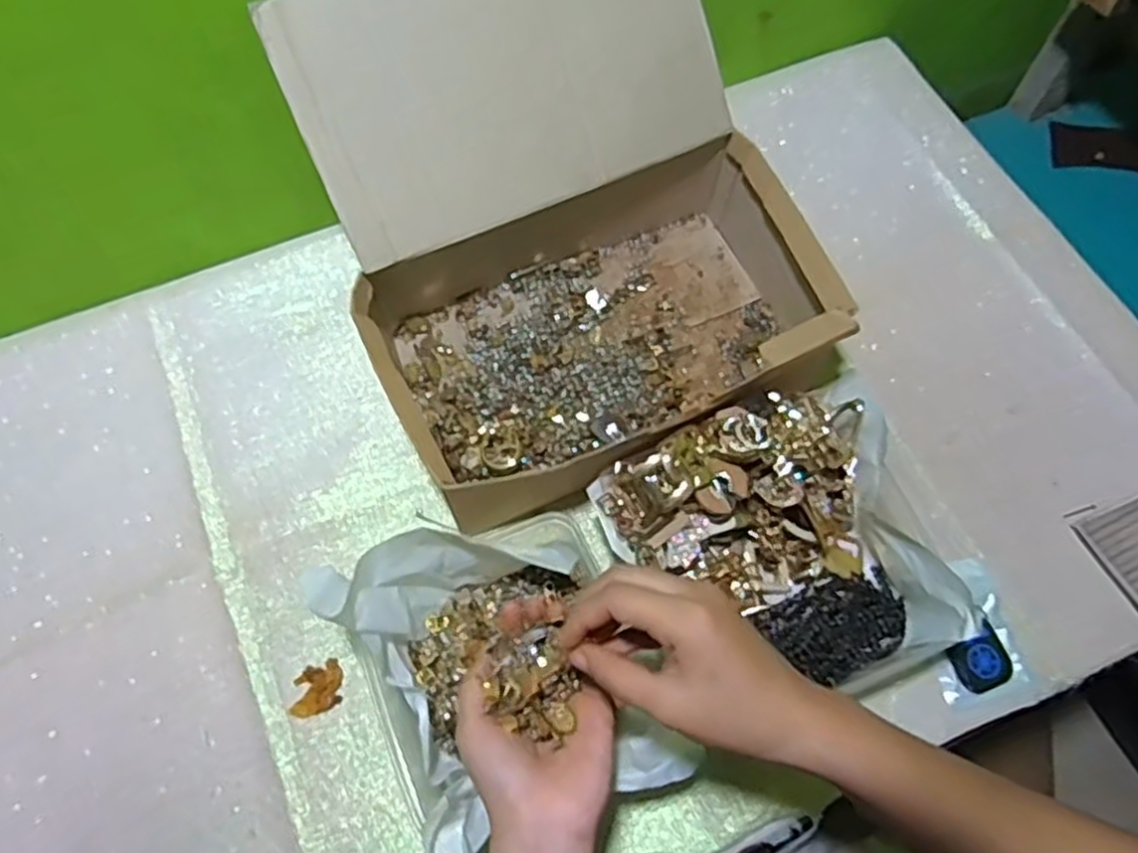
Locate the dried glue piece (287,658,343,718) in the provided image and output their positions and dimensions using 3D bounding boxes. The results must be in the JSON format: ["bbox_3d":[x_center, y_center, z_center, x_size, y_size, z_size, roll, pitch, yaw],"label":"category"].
[{"bbox_3d":[-0.180,0.186,0.550,0.037,0.007,0.035,-16,66,-6],"label":"dried glue piece"}]

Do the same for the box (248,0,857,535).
[{"bbox_3d":[0.000,-0.159,0.576,0.325,0.226,0.349,-21,67,-8],"label":"box"}]

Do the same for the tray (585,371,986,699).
[{"bbox_3d":[0.144,0.088,0.539,0.206,0.092,0.196,-19,67,-7],"label":"tray"}]

